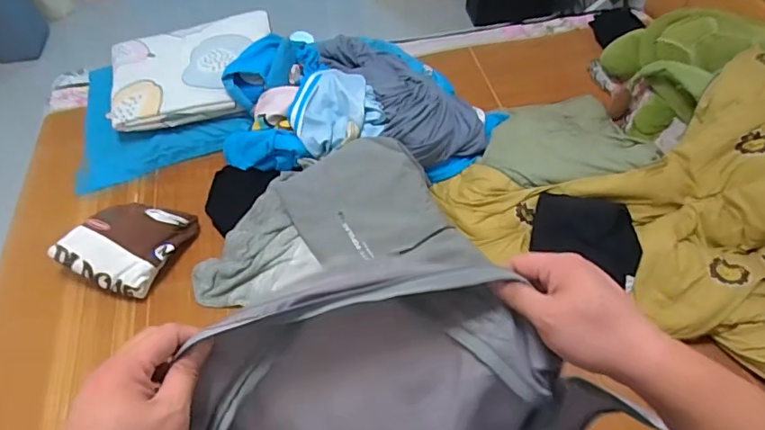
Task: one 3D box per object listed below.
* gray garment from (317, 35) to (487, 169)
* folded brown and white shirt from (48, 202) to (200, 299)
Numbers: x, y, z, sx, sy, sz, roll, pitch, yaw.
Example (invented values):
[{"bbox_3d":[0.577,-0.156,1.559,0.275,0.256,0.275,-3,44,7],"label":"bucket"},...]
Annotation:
[{"bbox_3d":[0.050,-0.373,1.447,0.267,0.109,0.551,-22,56,-15],"label":"gray garment"},{"bbox_3d":[-0.611,0.062,1.247,0.231,0.087,0.248,20,56,15],"label":"folded brown and white shirt"}]

